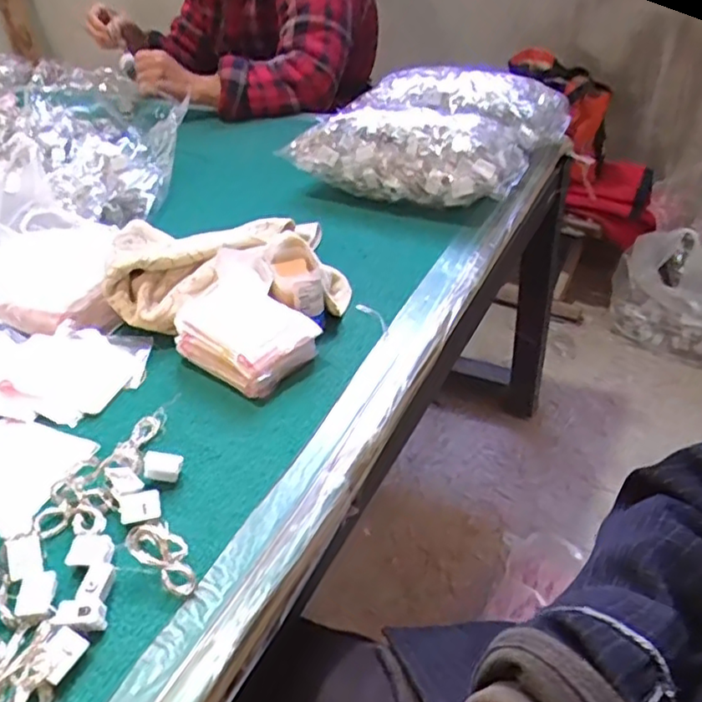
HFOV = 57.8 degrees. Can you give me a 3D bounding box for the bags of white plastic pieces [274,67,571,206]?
[{"bbox_3d":[0.110,-0.307,0.875,0.289,0.087,0.284,19,43,28],"label":"bags of white plastic pieces"}]

